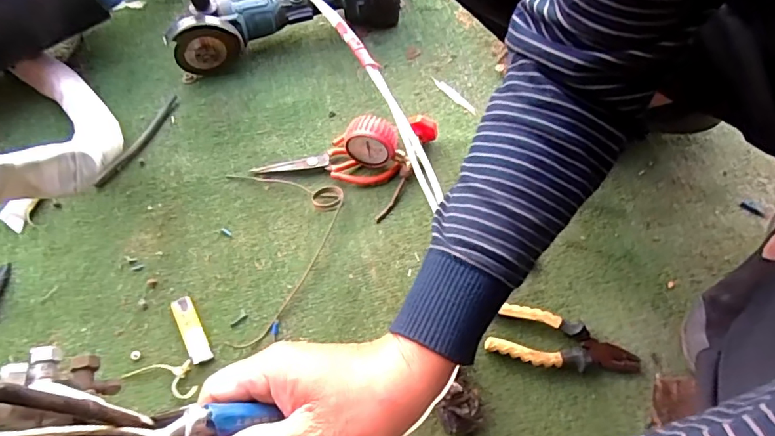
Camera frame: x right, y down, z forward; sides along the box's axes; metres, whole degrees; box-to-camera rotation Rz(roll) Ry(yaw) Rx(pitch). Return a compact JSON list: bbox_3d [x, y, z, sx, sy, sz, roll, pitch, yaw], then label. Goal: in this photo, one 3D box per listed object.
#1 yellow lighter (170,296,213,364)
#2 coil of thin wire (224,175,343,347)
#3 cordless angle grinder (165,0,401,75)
[{"bbox_3d":[-0.231,0.131,0.588,0.025,0.013,0.082,-27,65,-13],"label":"yellow lighter"},{"bbox_3d":[-0.125,0.030,0.618,0.151,0.019,0.230,-8,63,-4],"label":"coil of thin wire"},{"bbox_3d":[-0.151,-0.342,0.743,0.370,0.161,0.104,-20,64,-10],"label":"cordless angle grinder"}]

